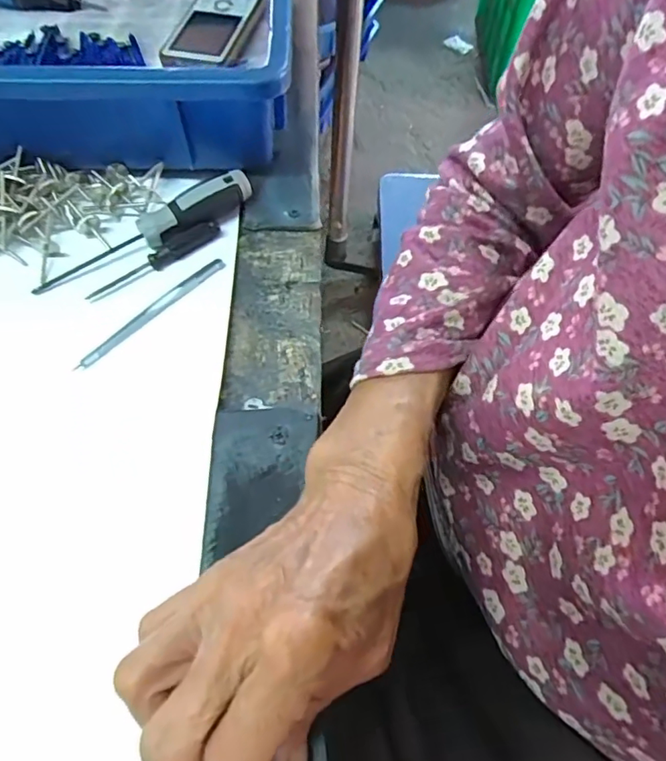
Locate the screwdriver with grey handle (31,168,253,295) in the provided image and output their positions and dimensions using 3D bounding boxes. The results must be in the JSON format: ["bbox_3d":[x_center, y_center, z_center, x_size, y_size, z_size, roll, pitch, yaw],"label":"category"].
[{"bbox_3d":[-0.116,-0.096,0.329,0.144,0.024,0.018,-32,66,-18],"label":"screwdriver with grey handle"}]

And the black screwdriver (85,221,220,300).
[{"bbox_3d":[-0.111,-0.078,0.329,0.090,0.008,0.012,-37,67,-20],"label":"black screwdriver"}]

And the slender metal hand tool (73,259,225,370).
[{"bbox_3d":[-0.106,-0.042,0.310,0.007,0.007,0.103,38,66,19],"label":"slender metal hand tool"}]

